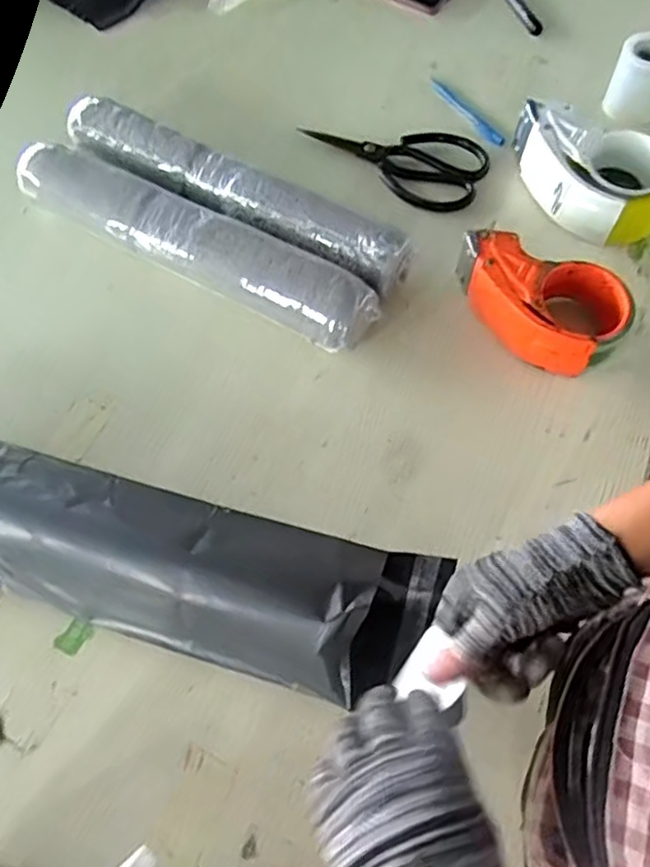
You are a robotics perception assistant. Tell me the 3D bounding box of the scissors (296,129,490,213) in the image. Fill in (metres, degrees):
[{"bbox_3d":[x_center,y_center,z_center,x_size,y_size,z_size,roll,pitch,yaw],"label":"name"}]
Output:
[{"bbox_3d":[0.073,-0.301,0.685,0.196,0.020,0.098,26,69,15],"label":"scissors"}]

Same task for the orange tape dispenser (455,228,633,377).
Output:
[{"bbox_3d":[0.188,-0.119,0.566,0.157,0.063,0.088,25,69,14],"label":"orange tape dispenser"}]

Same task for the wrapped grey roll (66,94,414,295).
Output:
[{"bbox_3d":[-0.094,-0.240,0.634,0.386,0.065,0.061,29,70,16],"label":"wrapped grey roll"}]

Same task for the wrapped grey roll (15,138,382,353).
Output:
[{"bbox_3d":[-0.133,-0.188,0.622,0.397,0.069,0.070,27,69,15],"label":"wrapped grey roll"}]

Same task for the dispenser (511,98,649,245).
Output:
[{"bbox_3d":[0.257,-0.252,0.621,0.166,0.061,0.093,24,68,14],"label":"dispenser"}]

